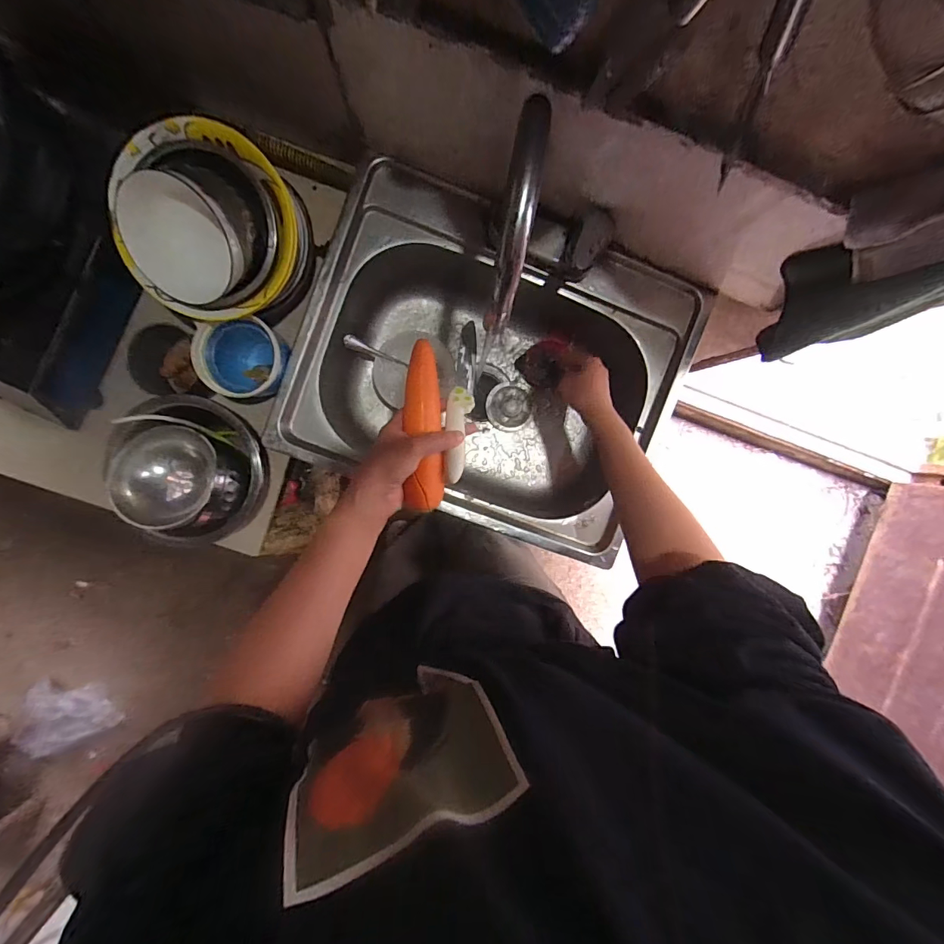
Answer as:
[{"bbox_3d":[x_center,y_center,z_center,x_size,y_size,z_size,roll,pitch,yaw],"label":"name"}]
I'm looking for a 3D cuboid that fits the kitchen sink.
[{"bbox_3d":[0.024,-0.148,0.680,0.500,0.169,0.402,20,94,-4],"label":"kitchen sink"}]

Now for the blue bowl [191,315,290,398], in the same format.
[{"bbox_3d":[-0.295,-0.149,0.593,0.102,0.088,0.093,0,95,-2],"label":"blue bowl"}]

